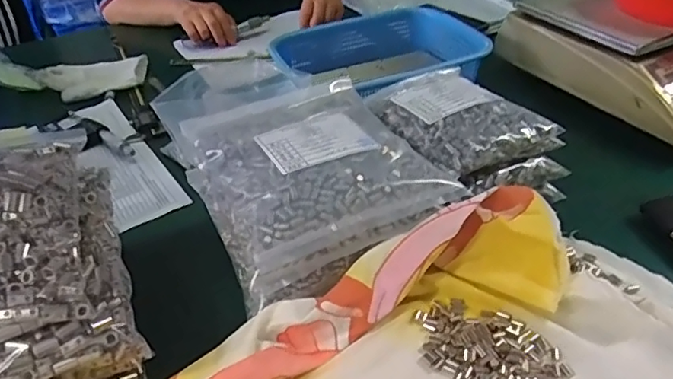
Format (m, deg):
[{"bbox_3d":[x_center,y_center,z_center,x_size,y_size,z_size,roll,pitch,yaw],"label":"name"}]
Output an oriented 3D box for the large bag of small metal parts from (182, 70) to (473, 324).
[{"bbox_3d":[-0.026,-0.011,0.531,0.195,0.107,0.221,-20,41,-20],"label":"large bag of small metal parts"}]

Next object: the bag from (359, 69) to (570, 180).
[{"bbox_3d":[0.121,-0.080,0.570,0.134,0.037,0.166,-21,42,-20],"label":"bag"}]

